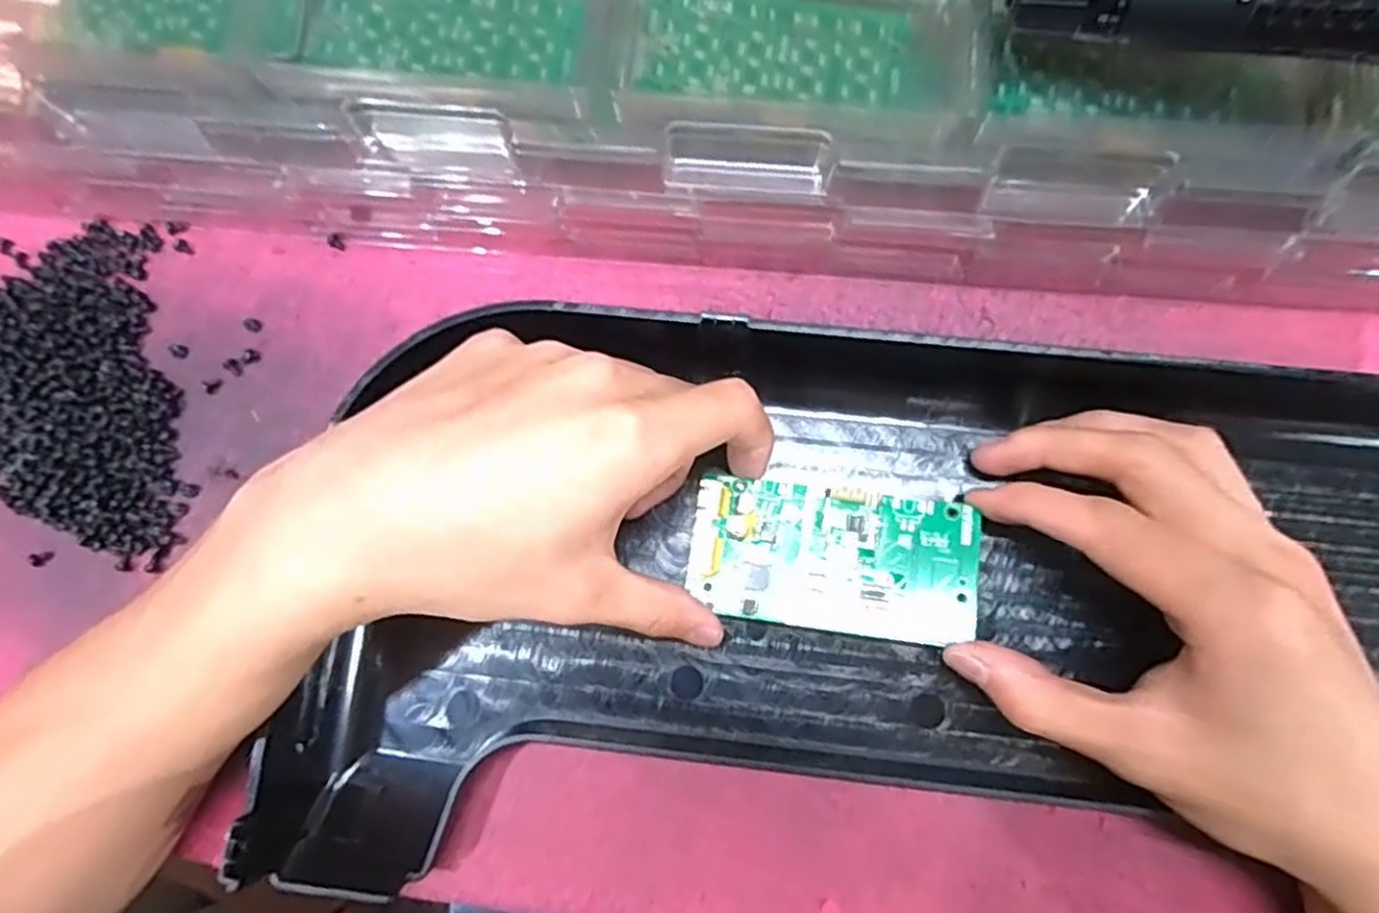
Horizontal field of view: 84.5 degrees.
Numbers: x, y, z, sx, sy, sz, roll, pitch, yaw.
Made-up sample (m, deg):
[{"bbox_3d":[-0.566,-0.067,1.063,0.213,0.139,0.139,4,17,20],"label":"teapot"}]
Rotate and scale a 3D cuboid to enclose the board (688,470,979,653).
[{"bbox_3d":[0.048,0.034,0.256,0.093,0.006,0.048,8,78,2],"label":"board"}]

